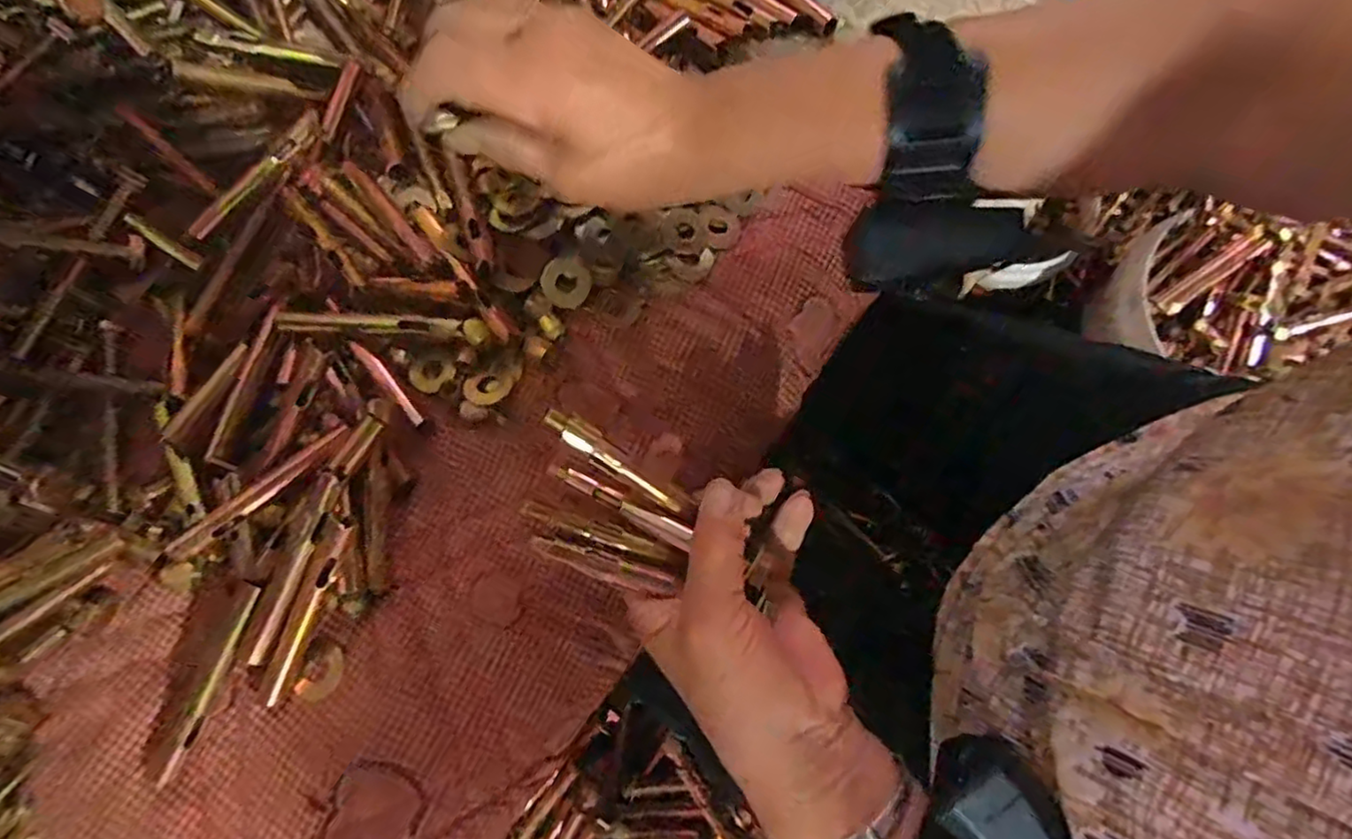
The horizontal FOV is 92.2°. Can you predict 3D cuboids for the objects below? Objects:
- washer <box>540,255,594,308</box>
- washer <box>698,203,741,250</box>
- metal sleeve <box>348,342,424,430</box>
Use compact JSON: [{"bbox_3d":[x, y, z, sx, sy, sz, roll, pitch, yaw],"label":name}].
[{"bbox_3d":[-0.055,-0.069,0.328,0.024,0.004,0.025,0,88,-8],"label":"washer"},{"bbox_3d":[0.023,-0.101,0.339,0.022,0.004,0.025,-37,78,-9],"label":"washer"},{"bbox_3d":[-0.139,-0.018,0.313,0.006,0.005,0.057,-41,79,-10],"label":"metal sleeve"}]

